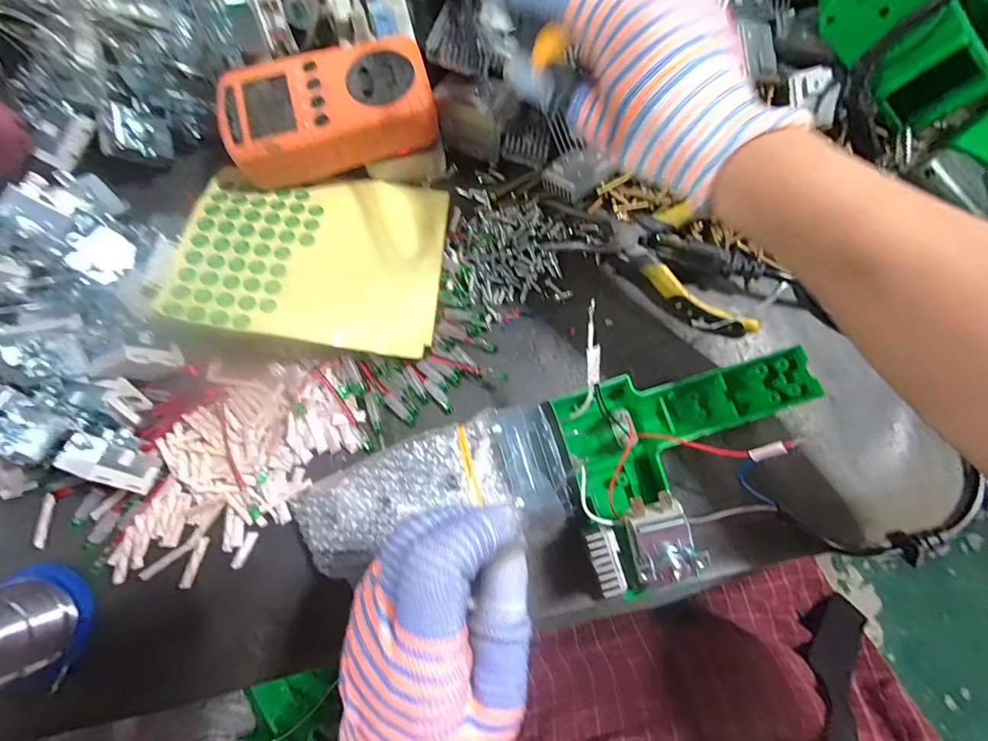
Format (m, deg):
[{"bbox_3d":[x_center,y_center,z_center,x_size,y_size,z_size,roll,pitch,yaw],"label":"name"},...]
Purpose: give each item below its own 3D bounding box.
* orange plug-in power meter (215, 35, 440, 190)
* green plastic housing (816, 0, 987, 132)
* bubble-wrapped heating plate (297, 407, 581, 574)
[{"bbox_3d":[-0.103,-0.164,0.290,0.127,0.031,0.067,-13,76,-4],"label":"orange plug-in power meter"},{"bbox_3d":[0.258,-0.212,0.284,0.118,0.052,0.055,36,77,-17],"label":"green plastic housing"},{"bbox_3d":[-0.038,0.071,0.270,0.156,0.018,0.065,-18,76,3],"label":"bubble-wrapped heating plate"}]

